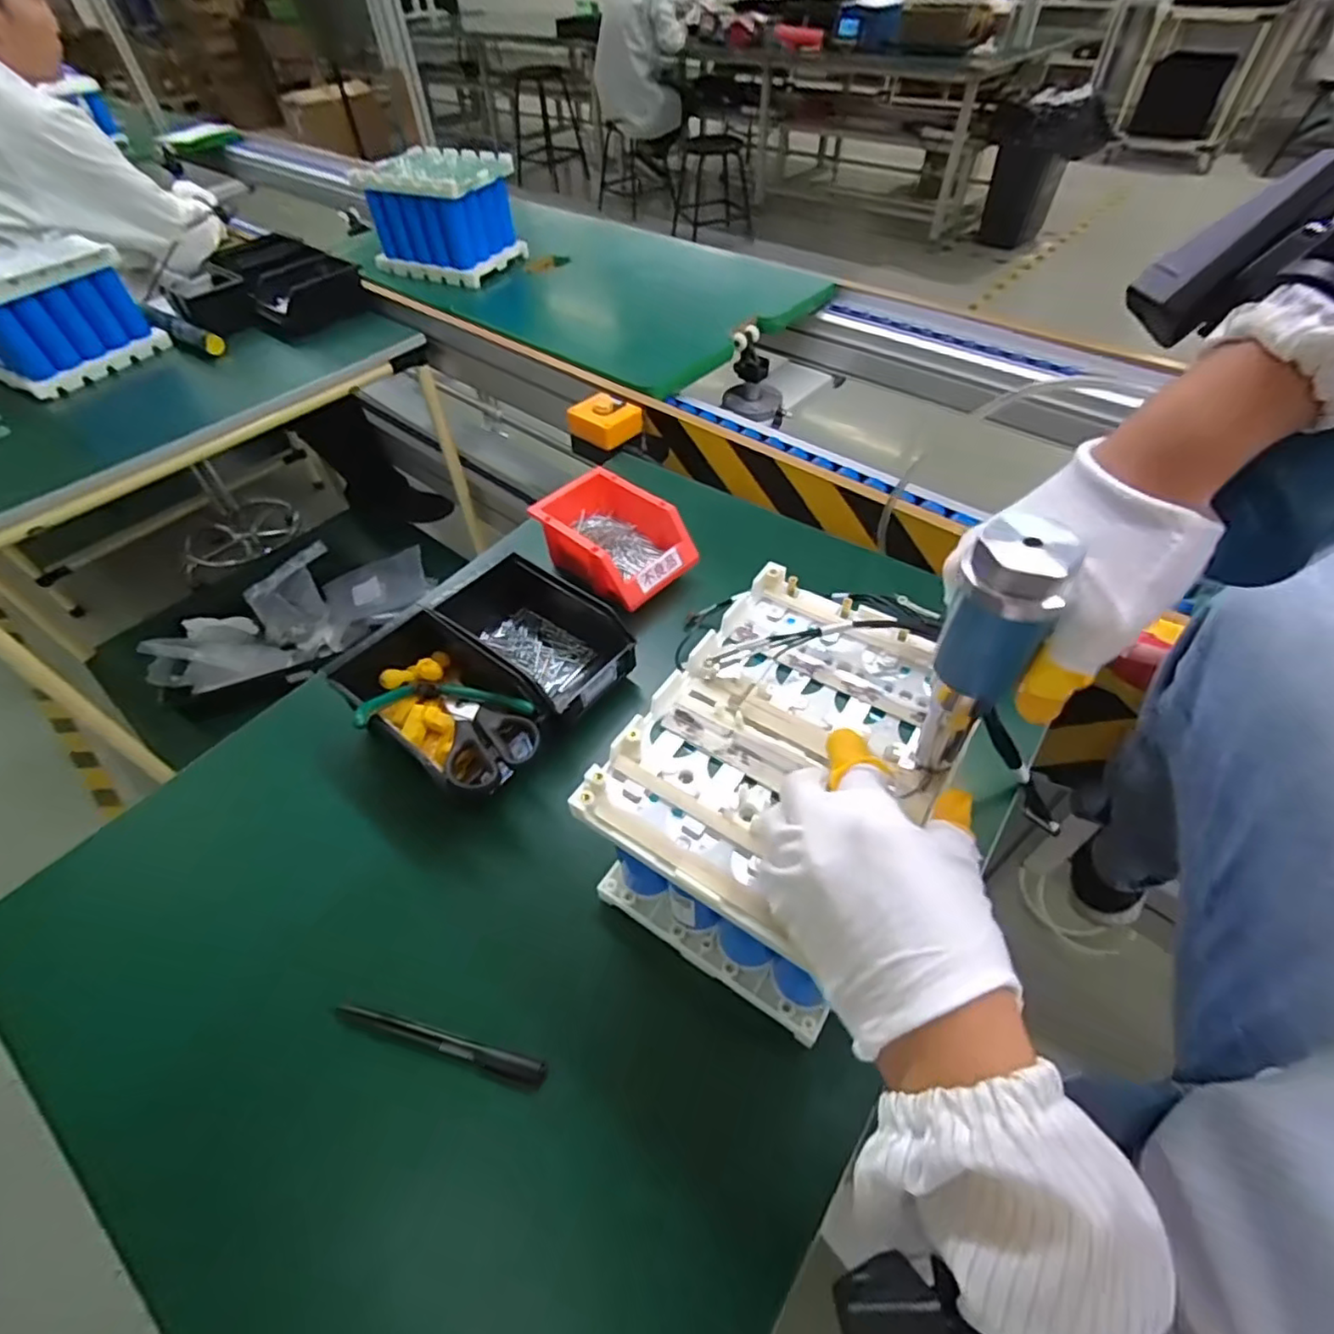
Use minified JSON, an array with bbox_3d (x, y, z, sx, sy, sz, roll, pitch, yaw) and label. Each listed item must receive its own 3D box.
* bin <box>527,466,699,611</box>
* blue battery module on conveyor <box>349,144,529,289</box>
[{"bbox_3d":[-0.059,-0.140,0.695,0.168,0.071,0.112,35,61,26],"label":"bin"},{"bbox_3d":[-0.444,-0.905,1.271,0.231,0.165,0.202,20,55,18],"label":"blue battery module on conveyor"}]

